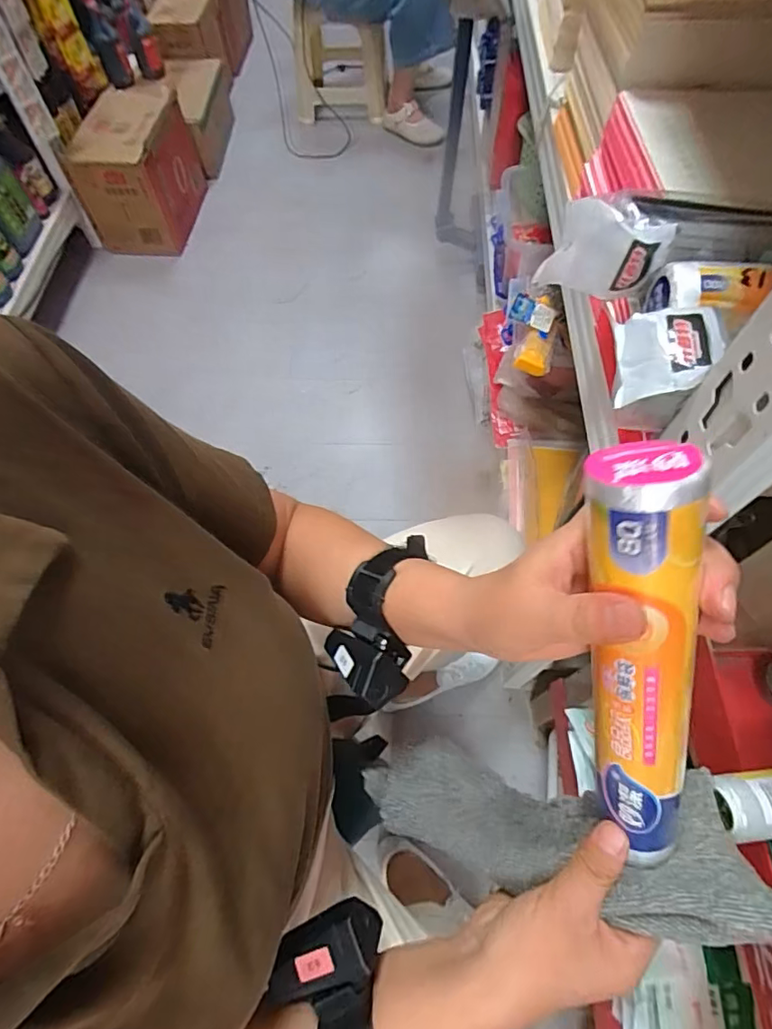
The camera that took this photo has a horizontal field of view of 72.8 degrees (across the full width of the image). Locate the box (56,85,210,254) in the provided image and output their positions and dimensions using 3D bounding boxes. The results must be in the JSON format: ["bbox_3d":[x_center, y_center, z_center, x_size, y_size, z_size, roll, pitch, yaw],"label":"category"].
[{"bbox_3d":[-0.649,-0.918,1.416,0.238,0.269,0.342,4,62,3],"label":"box"}]

